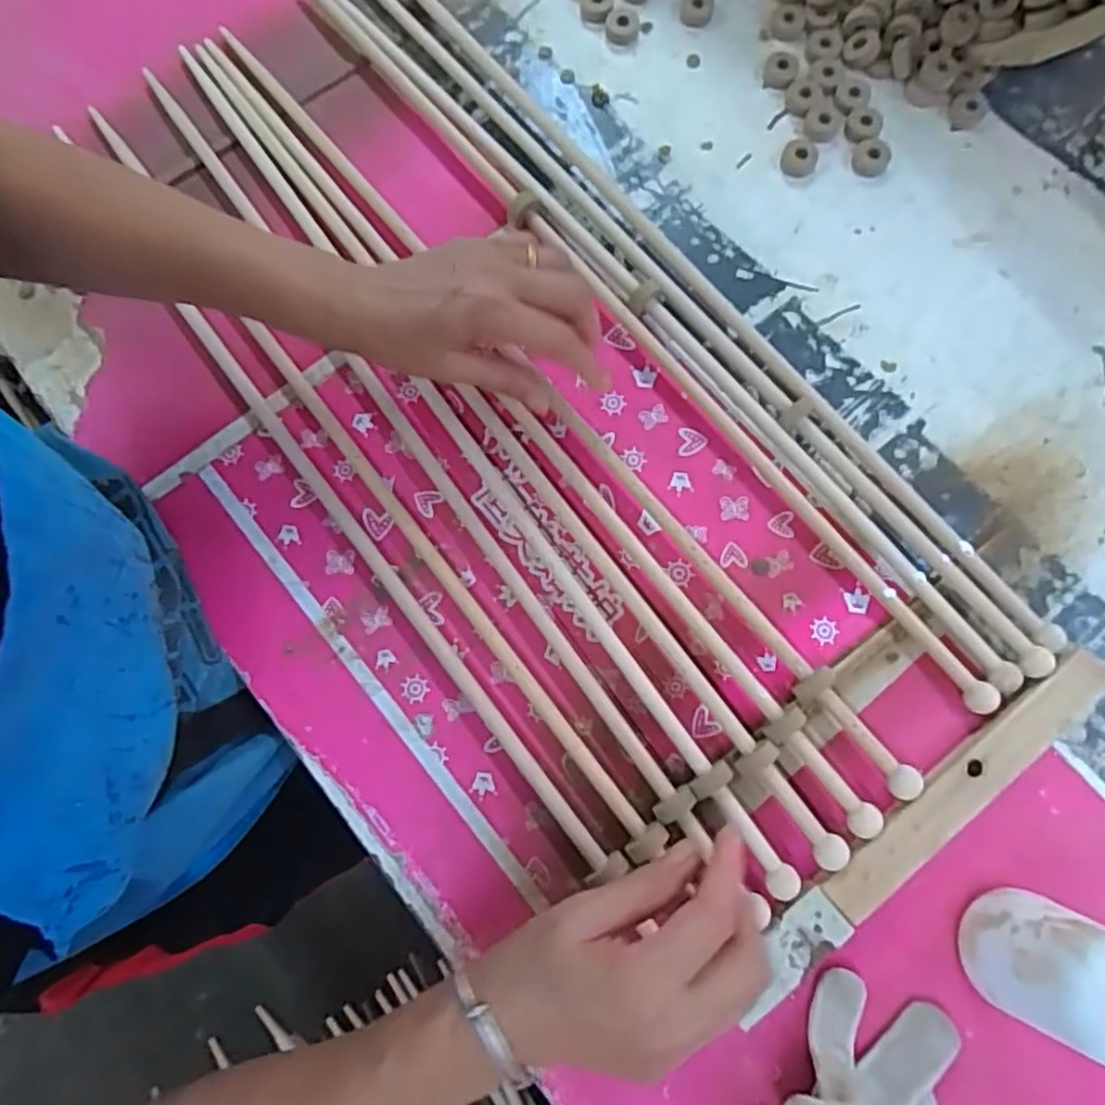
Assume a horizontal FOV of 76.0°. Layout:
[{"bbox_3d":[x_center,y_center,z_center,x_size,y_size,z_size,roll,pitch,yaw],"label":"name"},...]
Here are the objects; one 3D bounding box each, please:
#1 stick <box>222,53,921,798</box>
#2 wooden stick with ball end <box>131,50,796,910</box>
[{"bbox_3d":[-0.016,-0.118,0.470,0.019,0.013,0.690,-40,80,-7],"label":"stick"},{"bbox_3d":[-0.075,-0.078,0.464,0.022,0.019,0.693,-37,80,-6],"label":"wooden stick with ball end"}]

